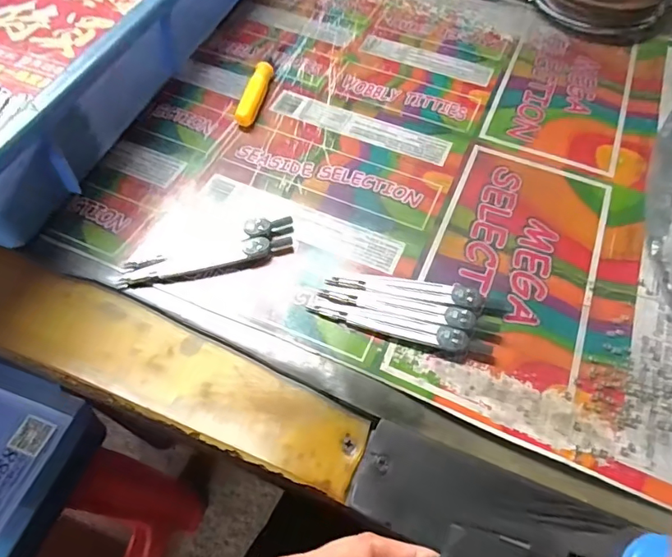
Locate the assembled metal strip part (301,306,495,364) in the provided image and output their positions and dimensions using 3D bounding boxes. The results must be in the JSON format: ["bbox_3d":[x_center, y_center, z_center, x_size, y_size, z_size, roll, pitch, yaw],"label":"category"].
[{"bbox_3d":[0.040,0.030,0.297,0.111,0.008,0.016,15,58,7],"label":"assembled metal strip part"}]

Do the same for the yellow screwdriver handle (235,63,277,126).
[{"bbox_3d":[-0.068,-0.154,0.413,0.013,0.017,0.073,11,58,5],"label":"yellow screwdriver handle"}]

